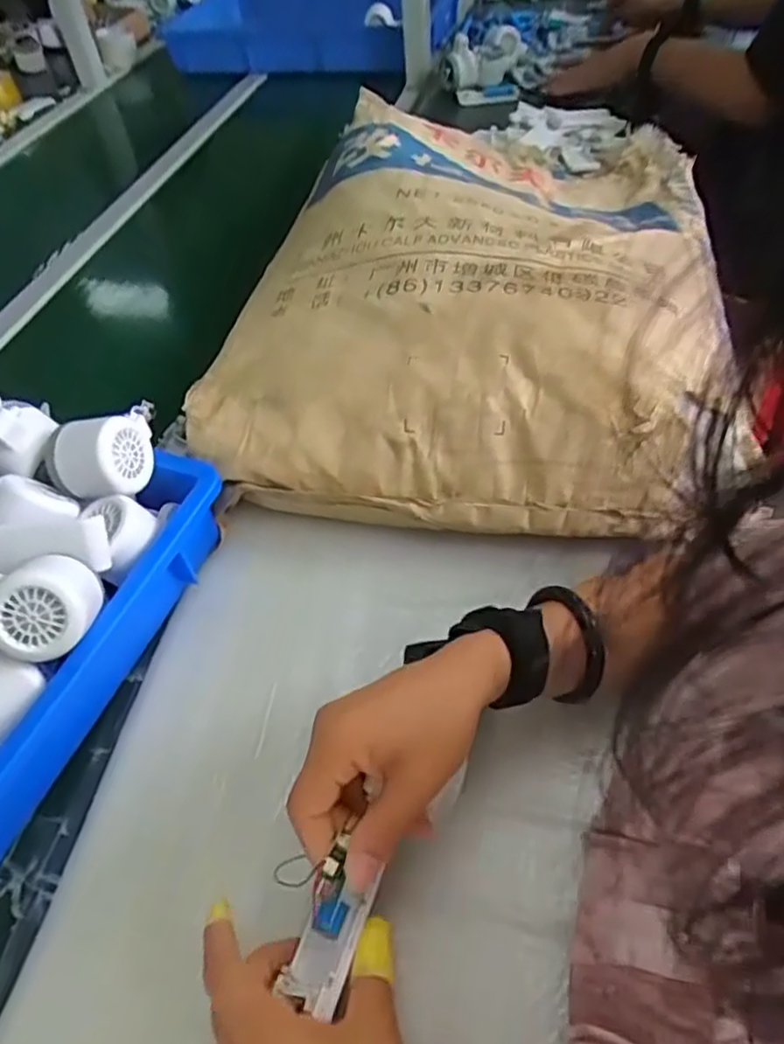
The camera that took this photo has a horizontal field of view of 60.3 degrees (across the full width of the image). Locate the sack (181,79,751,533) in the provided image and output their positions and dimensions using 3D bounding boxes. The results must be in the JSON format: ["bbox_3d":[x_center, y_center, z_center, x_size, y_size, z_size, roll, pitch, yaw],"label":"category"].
[{"bbox_3d":[0.098,-0.246,0.672,0.430,0.144,0.603,5,50,11],"label":"sack"}]

